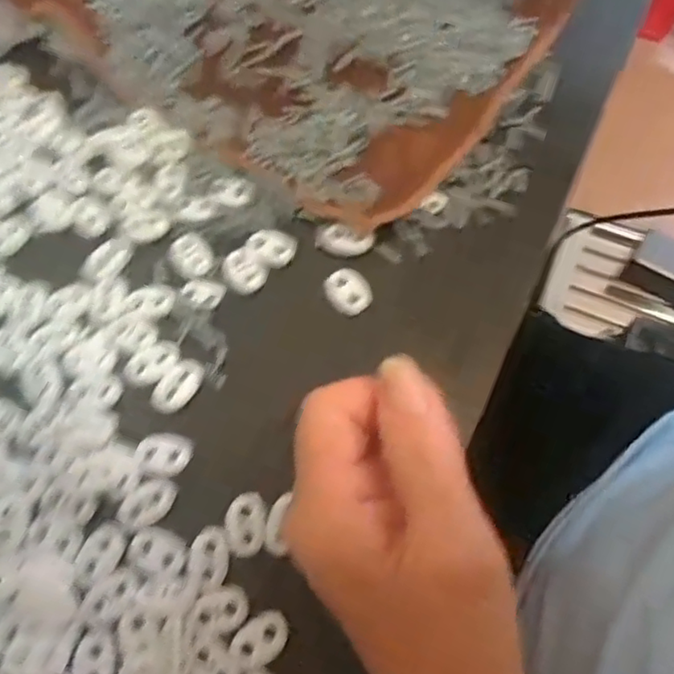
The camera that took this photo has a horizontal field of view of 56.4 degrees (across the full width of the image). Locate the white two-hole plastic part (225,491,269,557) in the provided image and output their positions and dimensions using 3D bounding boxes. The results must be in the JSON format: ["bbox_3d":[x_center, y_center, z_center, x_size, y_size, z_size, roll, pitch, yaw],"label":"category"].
[{"bbox_3d":[-0.036,0.075,0.252,0.016,0.004,0.024,3,69,0],"label":"white two-hole plastic part"}]

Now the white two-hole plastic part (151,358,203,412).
[{"bbox_3d":[-0.069,0.021,0.273,0.014,0.004,0.026,27,71,9],"label":"white two-hole plastic part"}]

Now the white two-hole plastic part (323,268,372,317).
[{"bbox_3d":[0.005,-0.021,0.289,0.020,0.004,0.023,-33,73,-12],"label":"white two-hole plastic part"}]

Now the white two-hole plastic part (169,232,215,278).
[{"bbox_3d":[-0.069,-0.039,0.300,0.019,0.004,0.022,-25,72,-10],"label":"white two-hole plastic part"}]

